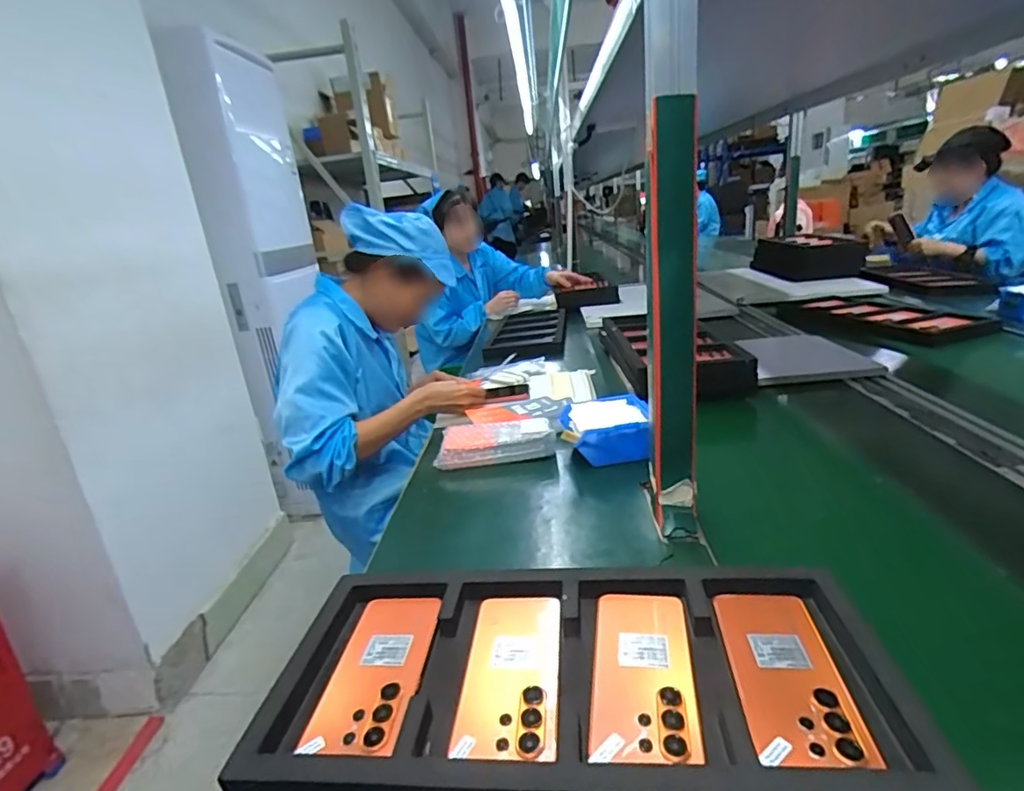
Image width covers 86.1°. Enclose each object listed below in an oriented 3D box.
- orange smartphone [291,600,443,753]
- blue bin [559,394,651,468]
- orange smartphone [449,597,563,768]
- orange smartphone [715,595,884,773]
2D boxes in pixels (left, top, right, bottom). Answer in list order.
[{"bbox_3d":[-0.114,0.233,0.474,0.078,0.017,0.163,-4,24,7],"label":"orange smartphone"},{"bbox_3d":[0.147,0.052,0.864,0.132,0.059,0.131,-5,19,3],"label":"blue bin"},{"bbox_3d":[-0.001,0.225,0.453,0.077,0.009,0.171,-5,18,7],"label":"orange smartphone"},{"bbox_3d":[0.211,0.212,0.425,0.075,0.008,0.160,-8,19,11],"label":"orange smartphone"}]

